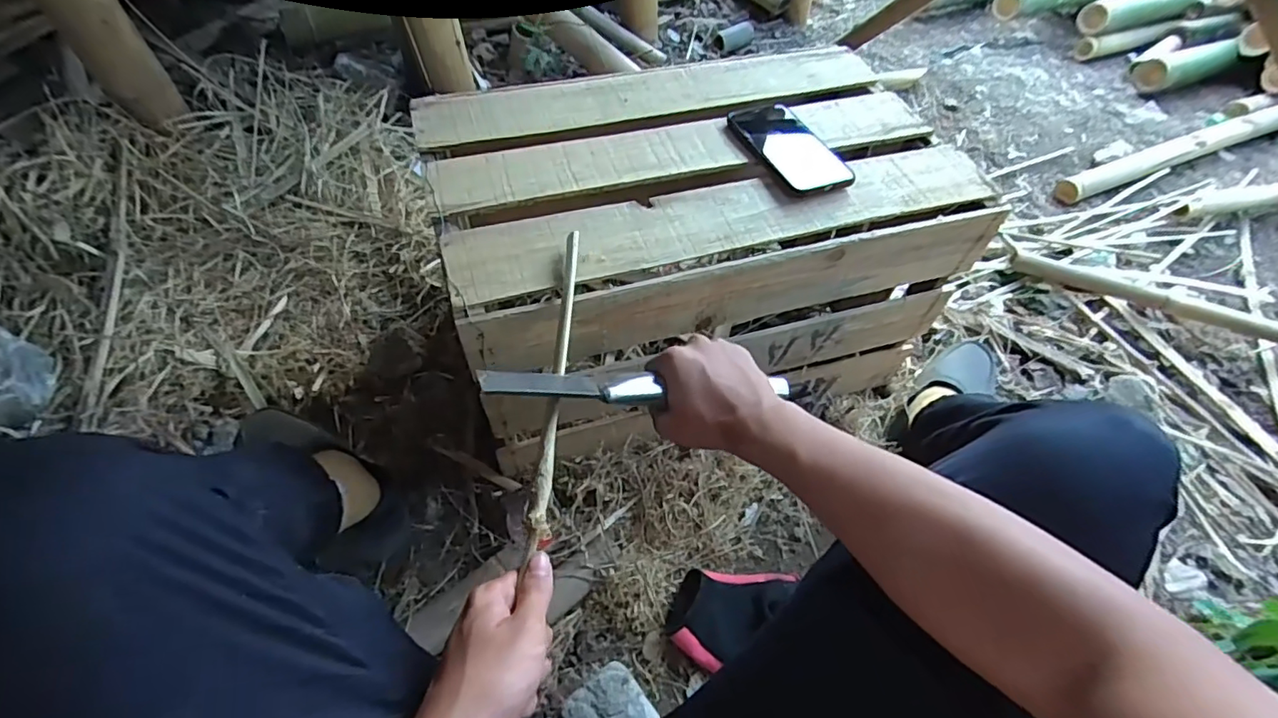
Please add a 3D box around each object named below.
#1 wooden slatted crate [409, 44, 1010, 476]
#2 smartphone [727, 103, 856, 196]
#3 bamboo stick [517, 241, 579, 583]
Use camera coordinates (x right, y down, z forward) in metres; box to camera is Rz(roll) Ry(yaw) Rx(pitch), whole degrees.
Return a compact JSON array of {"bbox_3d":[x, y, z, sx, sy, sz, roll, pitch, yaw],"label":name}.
[{"bbox_3d":[0.062,-0.135,0.749,0.581,0.309,0.399,-17,54,-14],"label":"wooden slatted crate"},{"bbox_3d":[0.166,-0.244,0.646,0.081,0.015,0.170,-18,54,-14],"label":"smartphone"},{"bbox_3d":[-0.066,0.010,0.461,0.014,0.015,0.278,4,60,-2],"label":"bamboo stick"}]

